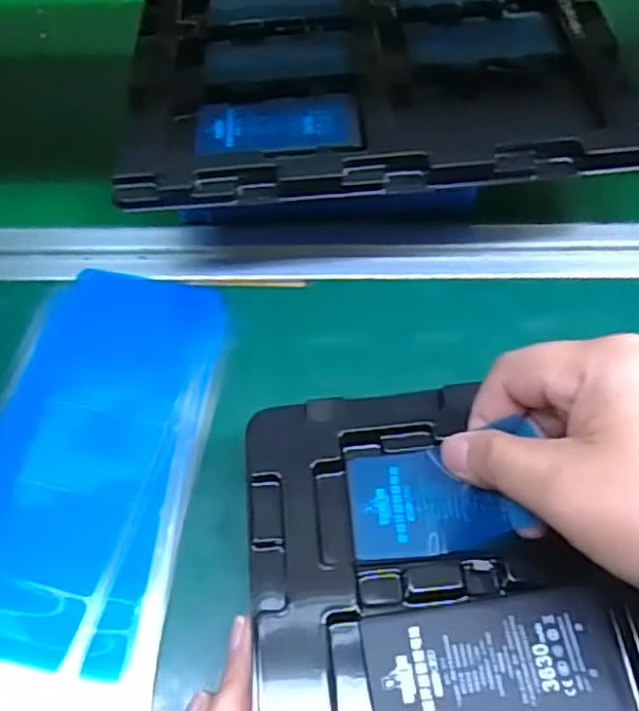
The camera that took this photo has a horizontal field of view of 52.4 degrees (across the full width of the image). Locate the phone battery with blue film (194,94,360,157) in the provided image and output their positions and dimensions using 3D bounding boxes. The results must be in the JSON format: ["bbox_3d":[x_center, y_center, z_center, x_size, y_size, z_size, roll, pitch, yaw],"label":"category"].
[{"bbox_3d":[-0.023,-0.125,0.350,0.086,0.006,0.047,-4,58,1],"label":"phone battery with blue film"}]

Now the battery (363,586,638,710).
[{"bbox_3d":[0.062,0.108,0.228,0.087,0.005,0.043,-8,58,-1],"label":"battery"}]

